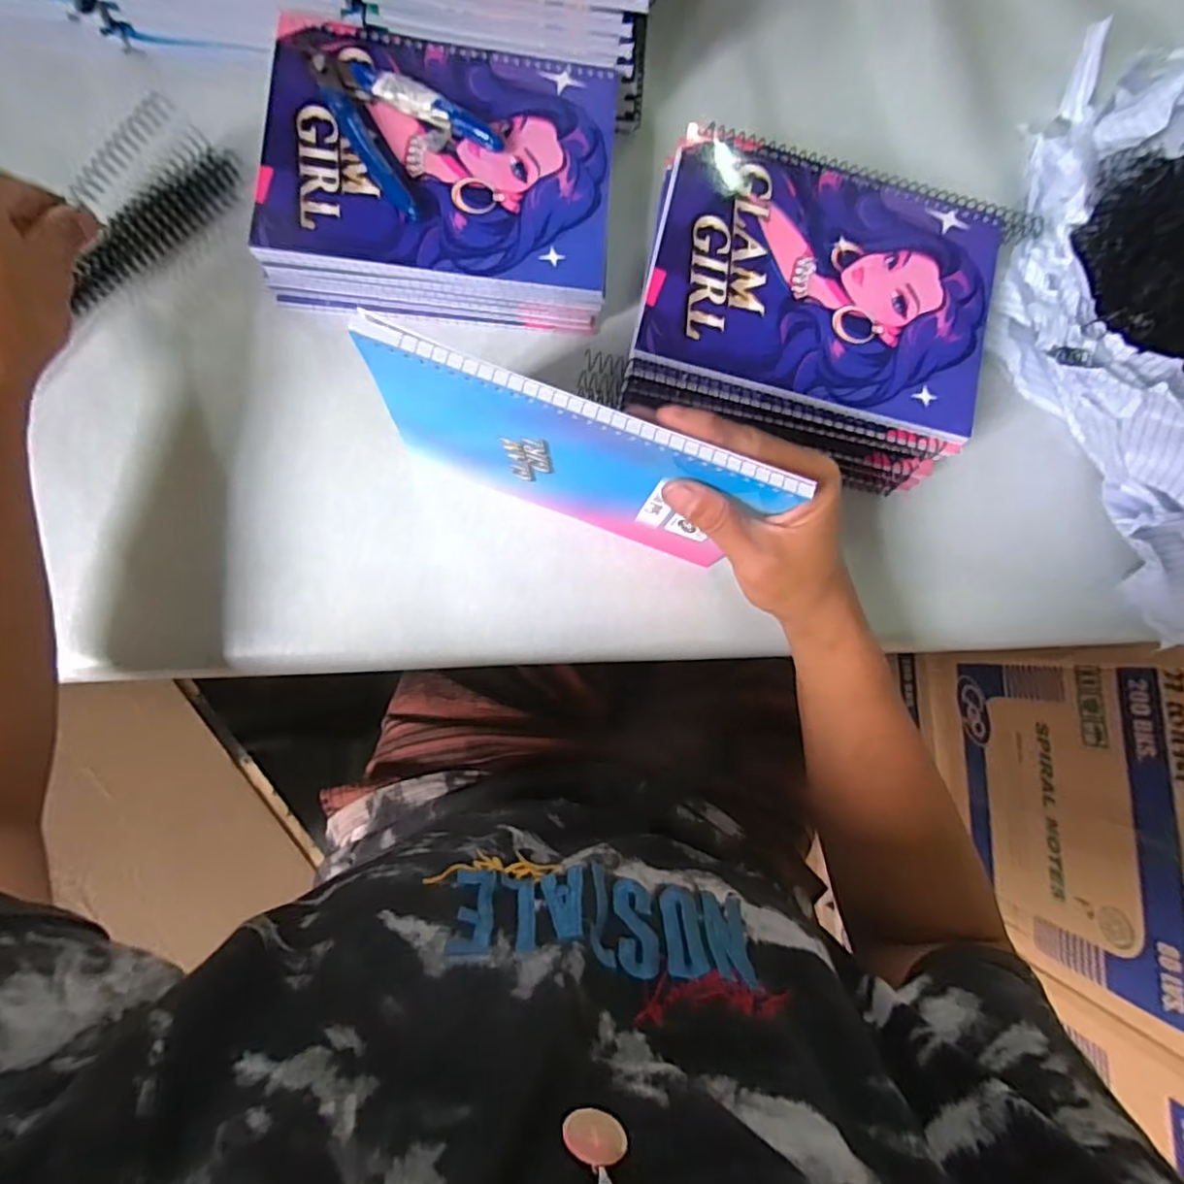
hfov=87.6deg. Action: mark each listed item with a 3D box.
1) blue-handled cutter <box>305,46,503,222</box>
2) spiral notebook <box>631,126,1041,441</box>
[{"bbox_3d":[-0.116,-0.272,0.350,0.106,0.014,0.071,43,81,-1],"label":"blue-handled cutter"},{"bbox_3d":[0.137,-0.180,0.354,0.202,0.011,0.149,12,85,-5],"label":"spiral notebook"}]

